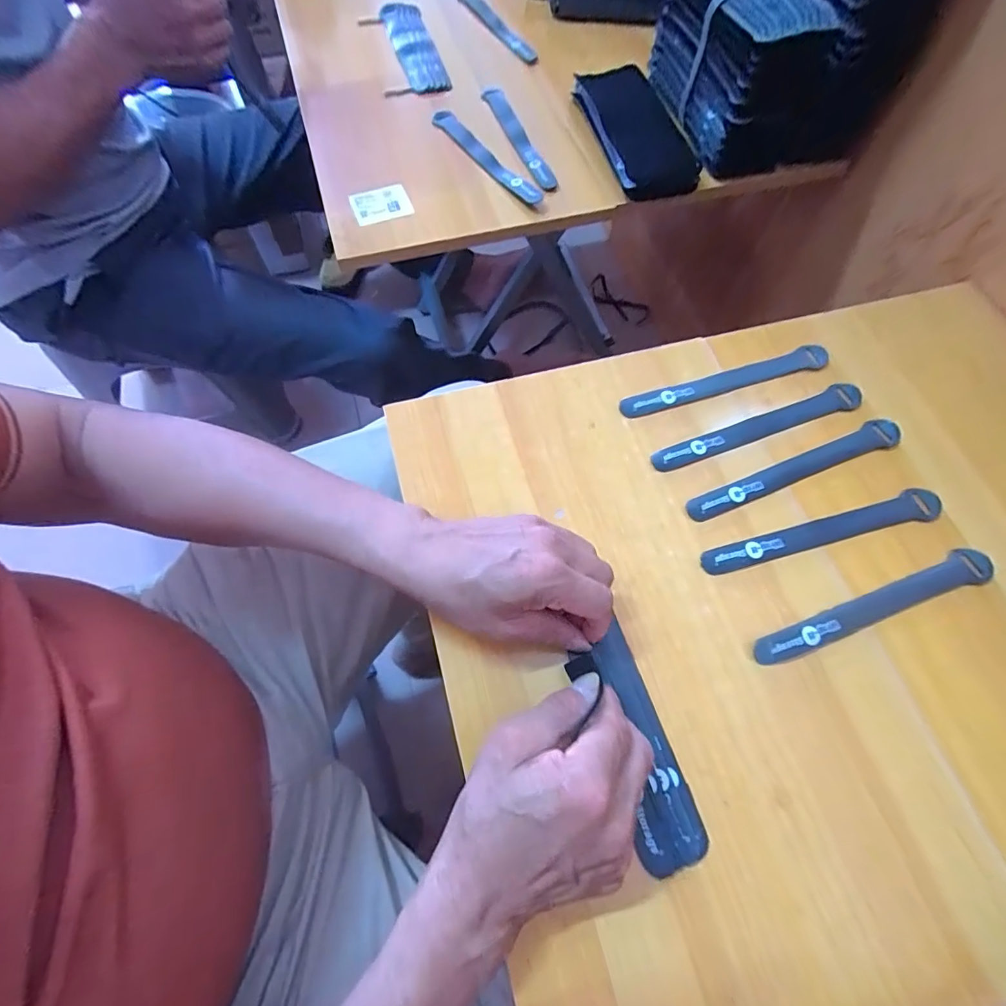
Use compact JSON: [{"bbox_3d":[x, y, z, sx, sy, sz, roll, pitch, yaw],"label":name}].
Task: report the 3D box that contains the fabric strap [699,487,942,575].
[{"bbox_3d":[0.246,0.023,0.376,0.199,0.004,0.024,-15,67,-7],"label":"fabric strap"}]

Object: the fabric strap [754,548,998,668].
[{"bbox_3d":[0.267,0.074,0.352,0.196,0.007,0.024,-17,67,-8],"label":"fabric strap"}]

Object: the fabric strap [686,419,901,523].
[{"bbox_3d":[0.238,-0.027,0.398,0.199,0.004,0.024,-22,68,-10],"label":"fabric strap"}]

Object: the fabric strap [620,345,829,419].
[{"bbox_3d":[0.195,-0.106,0.431,0.196,0.009,0.023,-15,67,-7],"label":"fabric strap"}]

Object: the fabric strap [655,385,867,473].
[{"bbox_3d":[0.216,-0.063,0.412,0.198,0.006,0.023,-20,68,-9],"label":"fabric strap"}]

